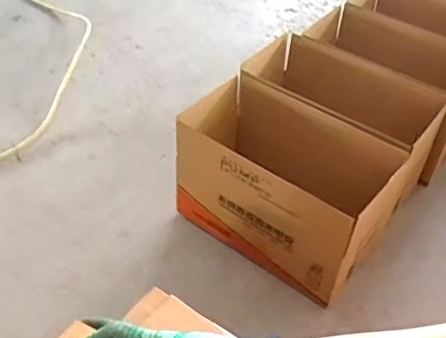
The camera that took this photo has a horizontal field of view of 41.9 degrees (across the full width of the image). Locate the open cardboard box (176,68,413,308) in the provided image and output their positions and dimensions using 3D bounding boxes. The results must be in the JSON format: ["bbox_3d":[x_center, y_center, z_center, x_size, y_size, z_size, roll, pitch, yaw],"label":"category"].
[{"bbox_3d":[0.103,0.031,1.013,0.329,0.226,0.195,29,51,24],"label":"open cardboard box"}]

